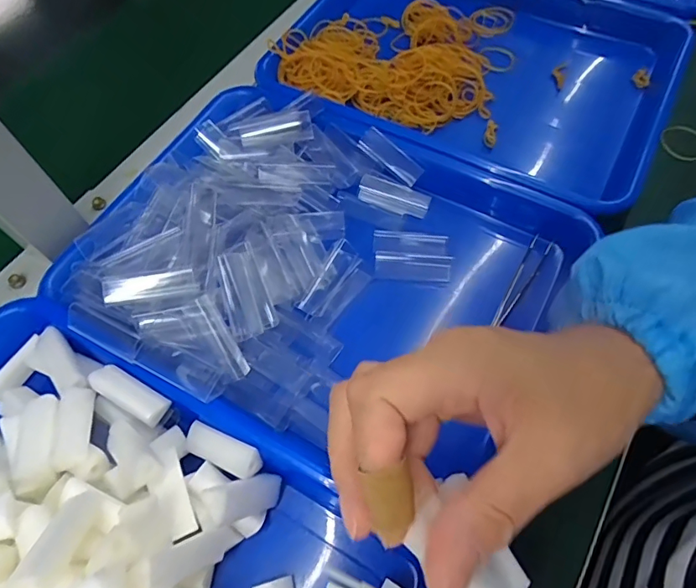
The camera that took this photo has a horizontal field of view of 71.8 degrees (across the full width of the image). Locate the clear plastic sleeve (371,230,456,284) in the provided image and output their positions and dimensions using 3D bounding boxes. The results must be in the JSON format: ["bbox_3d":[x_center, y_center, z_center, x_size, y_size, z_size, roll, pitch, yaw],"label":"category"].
[{"bbox_3d":[0.046,-0.028,0.351,0.056,0.007,0.038,8,72,-3],"label":"clear plastic sleeve"}]

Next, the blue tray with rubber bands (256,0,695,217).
[{"bbox_3d":[0.095,-0.214,0.455,0.378,0.058,0.250,25,66,15],"label":"blue tray with rubber bands"}]

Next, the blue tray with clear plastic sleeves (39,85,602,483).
[{"bbox_3d":[-0.018,-0.021,0.340,0.299,0.065,0.238,26,66,15],"label":"blue tray with clear plastic sleeves"}]

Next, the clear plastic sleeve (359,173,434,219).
[{"bbox_3d":[0.034,-0.074,0.363,0.054,0.009,0.019,20,65,13],"label":"clear plastic sleeve"}]

